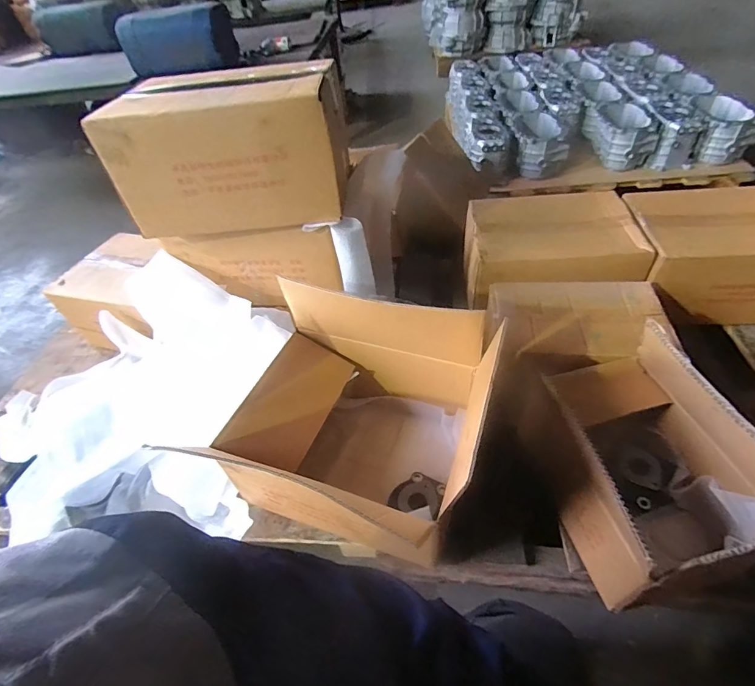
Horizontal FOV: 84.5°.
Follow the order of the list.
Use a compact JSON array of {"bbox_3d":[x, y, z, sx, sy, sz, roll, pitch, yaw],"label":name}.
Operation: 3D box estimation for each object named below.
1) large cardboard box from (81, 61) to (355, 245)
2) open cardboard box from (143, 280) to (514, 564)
[{"bbox_3d":[-0.253,-0.355,0.766,0.367,0.203,0.223,-5,47,2],"label":"large cardboard box"},{"bbox_3d":[-0.038,0.141,0.723,0.358,0.326,0.306,10,49,16],"label":"open cardboard box"}]

